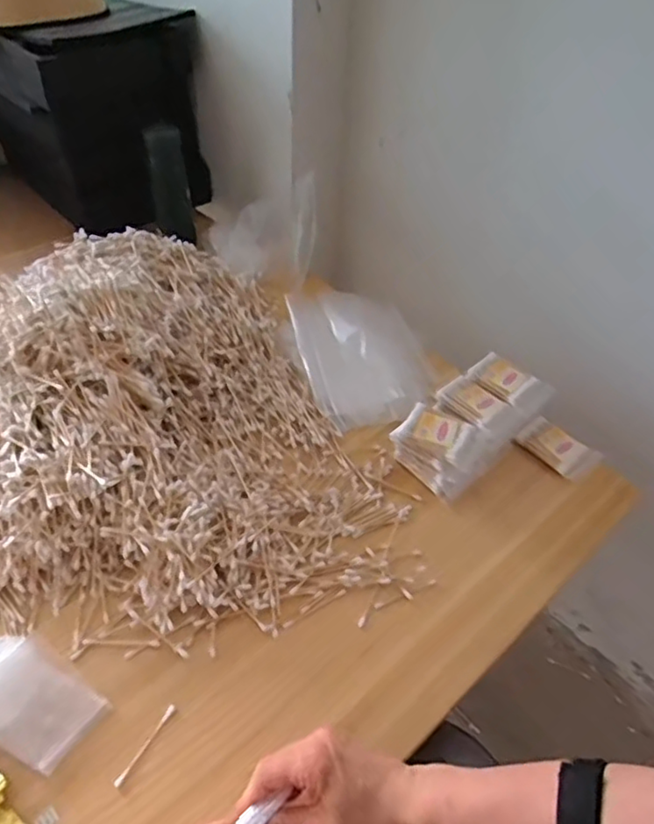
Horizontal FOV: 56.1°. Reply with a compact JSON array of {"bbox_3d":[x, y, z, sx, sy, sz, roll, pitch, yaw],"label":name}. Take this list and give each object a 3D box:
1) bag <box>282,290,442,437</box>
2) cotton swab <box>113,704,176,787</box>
[{"bbox_3d":[0.039,-0.068,0.761,0.159,0.064,0.213,-11,47,-14],"label":"bag"},{"bbox_3d":[-0.144,0.263,0.488,0.006,0.004,0.068,24,49,20],"label":"cotton swab"}]

